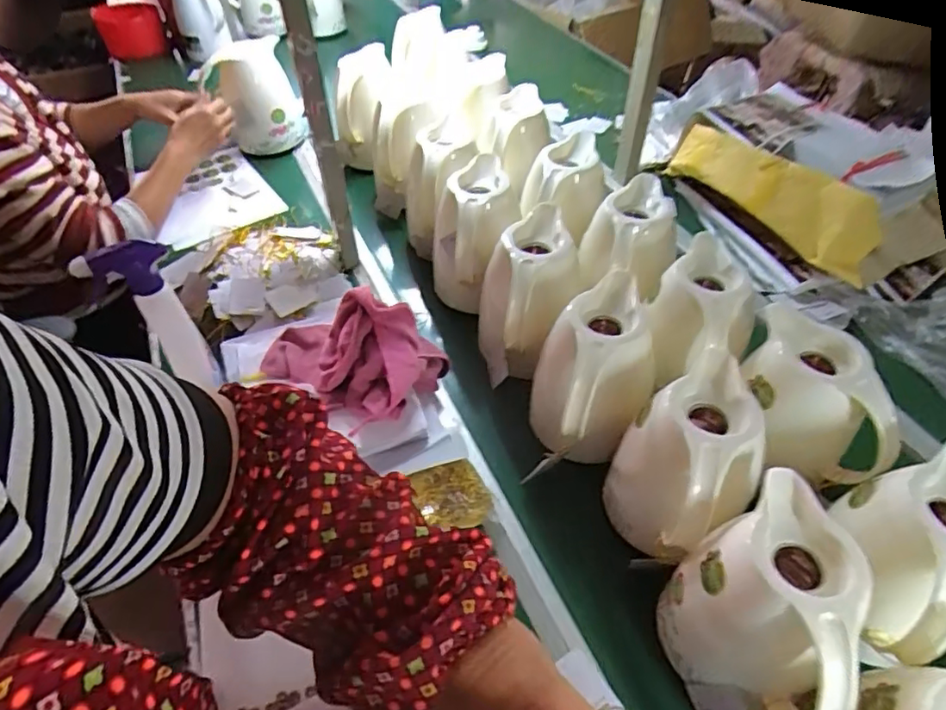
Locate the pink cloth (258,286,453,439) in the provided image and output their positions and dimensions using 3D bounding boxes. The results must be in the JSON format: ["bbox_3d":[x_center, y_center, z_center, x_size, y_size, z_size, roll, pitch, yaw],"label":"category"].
[{"bbox_3d":[-0.154,0.002,0.657,0.217,0.095,0.145,12,49,10],"label":"pink cloth"}]

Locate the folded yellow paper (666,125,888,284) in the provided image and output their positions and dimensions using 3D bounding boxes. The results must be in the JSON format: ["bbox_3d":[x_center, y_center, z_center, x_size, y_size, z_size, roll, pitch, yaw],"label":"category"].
[{"bbox_3d":[0.472,-0.258,0.938,0.063,0.123,0.352,-33,56,-27],"label":"folded yellow paper"}]

